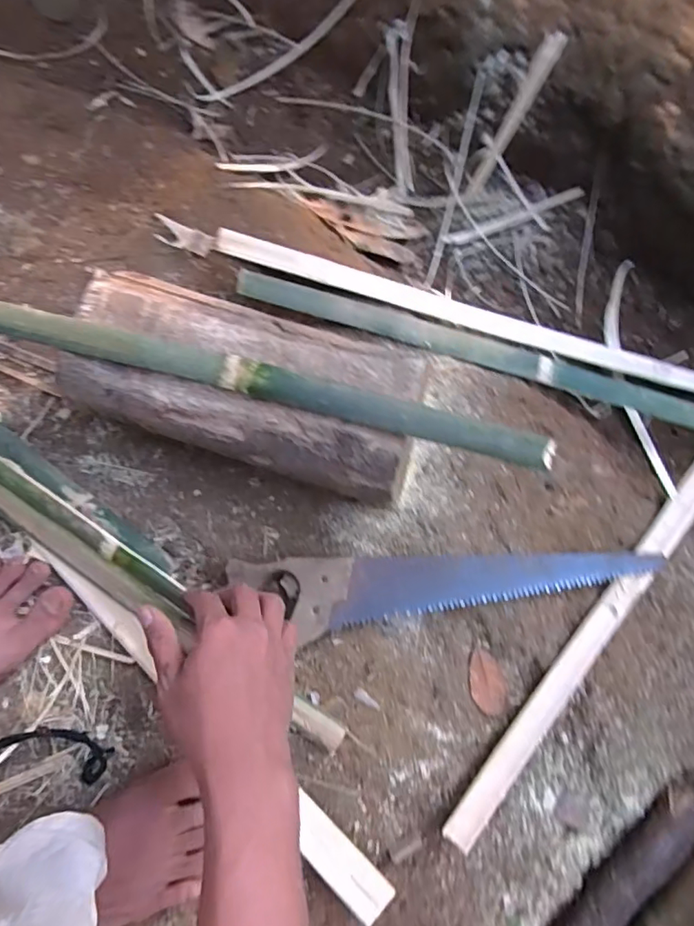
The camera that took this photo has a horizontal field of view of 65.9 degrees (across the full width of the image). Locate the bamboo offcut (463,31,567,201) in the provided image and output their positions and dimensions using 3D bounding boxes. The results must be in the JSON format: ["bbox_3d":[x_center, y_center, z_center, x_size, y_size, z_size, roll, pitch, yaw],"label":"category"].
[{"bbox_3d":[0.200,-0.417,0.656,0.023,0.012,0.187,37,121,10],"label":"bamboo offcut"}]

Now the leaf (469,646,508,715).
[{"bbox_3d":[0.129,0.200,0.489,0.034,0.004,0.055,-7,78,-5],"label":"leaf"}]

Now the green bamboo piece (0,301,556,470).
[{"bbox_3d":[-0.097,-0.072,0.409,0.497,0.023,0.030,16,77,0],"label":"green bamboo piece"}]

